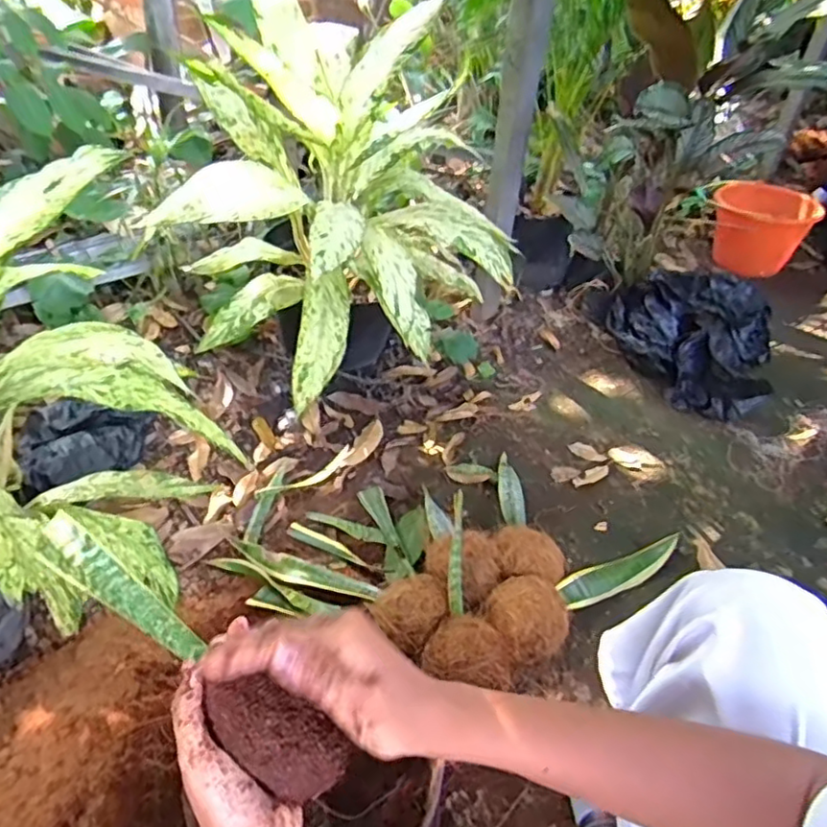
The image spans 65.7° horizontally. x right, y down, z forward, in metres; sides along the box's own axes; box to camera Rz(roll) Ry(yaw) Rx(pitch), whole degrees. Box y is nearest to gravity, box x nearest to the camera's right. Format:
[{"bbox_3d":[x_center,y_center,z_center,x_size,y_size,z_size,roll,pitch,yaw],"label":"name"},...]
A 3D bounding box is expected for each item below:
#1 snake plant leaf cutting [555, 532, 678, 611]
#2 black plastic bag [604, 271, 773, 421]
[{"bbox_3d":[0.339,0.255,1.040,0.250,0.030,0.053,-18,44,-20],"label":"snake plant leaf cutting"},{"bbox_3d":[0.674,-0.174,1.476,0.300,0.170,0.382,-19,44,-21],"label":"black plastic bag"}]

